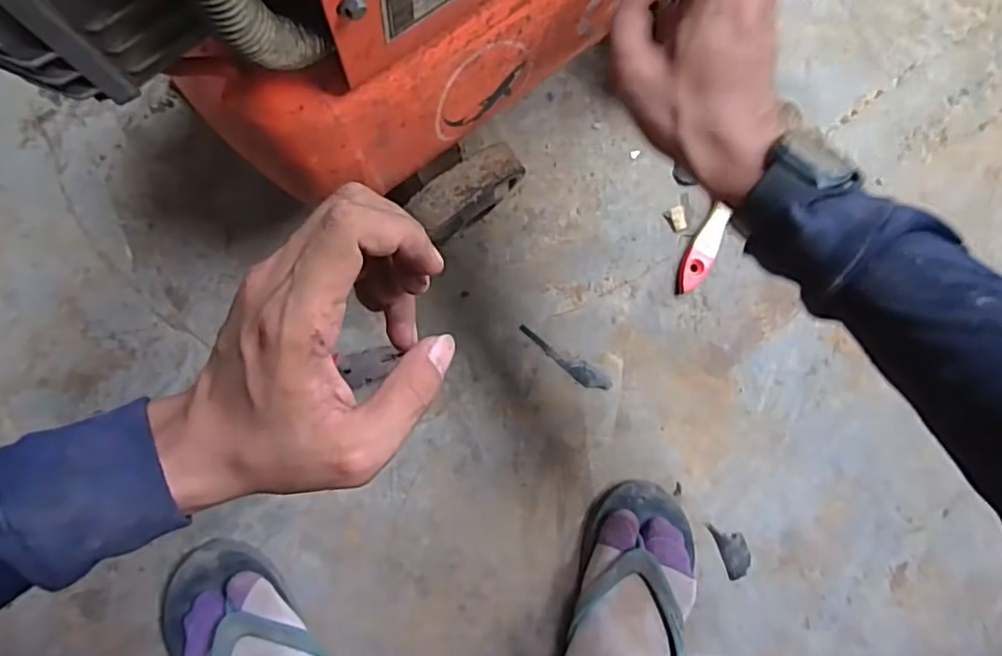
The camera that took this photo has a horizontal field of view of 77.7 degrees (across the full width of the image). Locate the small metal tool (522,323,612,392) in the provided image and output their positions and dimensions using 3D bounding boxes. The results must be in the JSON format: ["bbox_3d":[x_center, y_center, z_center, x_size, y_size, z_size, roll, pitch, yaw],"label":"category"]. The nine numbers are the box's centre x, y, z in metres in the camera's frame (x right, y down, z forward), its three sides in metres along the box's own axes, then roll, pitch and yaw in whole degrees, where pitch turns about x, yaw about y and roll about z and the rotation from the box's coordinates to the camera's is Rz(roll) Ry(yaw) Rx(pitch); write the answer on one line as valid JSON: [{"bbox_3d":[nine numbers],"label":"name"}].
[{"bbox_3d":[0.059,0.030,0.576,0.101,0.004,0.019,33,86,-6],"label":"small metal tool"}]

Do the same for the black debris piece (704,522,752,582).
[{"bbox_3d":[0.223,0.211,0.597,0.029,0.004,0.063,-24,93,-6],"label":"black debris piece"}]

